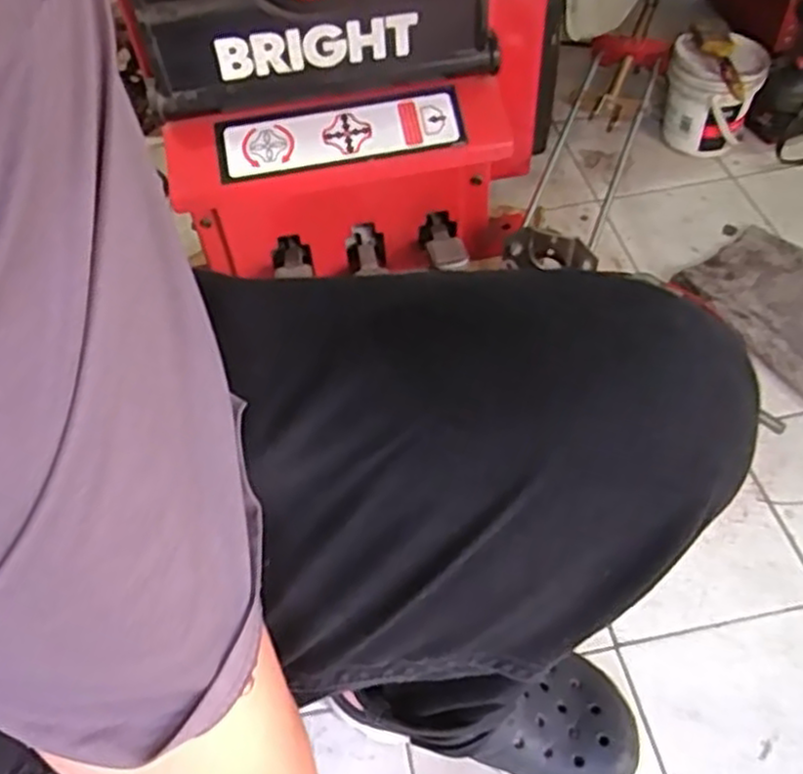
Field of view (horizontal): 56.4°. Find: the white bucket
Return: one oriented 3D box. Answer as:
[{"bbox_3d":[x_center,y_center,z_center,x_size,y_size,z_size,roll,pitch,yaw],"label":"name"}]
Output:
[{"bbox_3d":[0.431,-0.403,1.050,0.123,0.136,0.119,14,54,15],"label":"white bucket"}]

